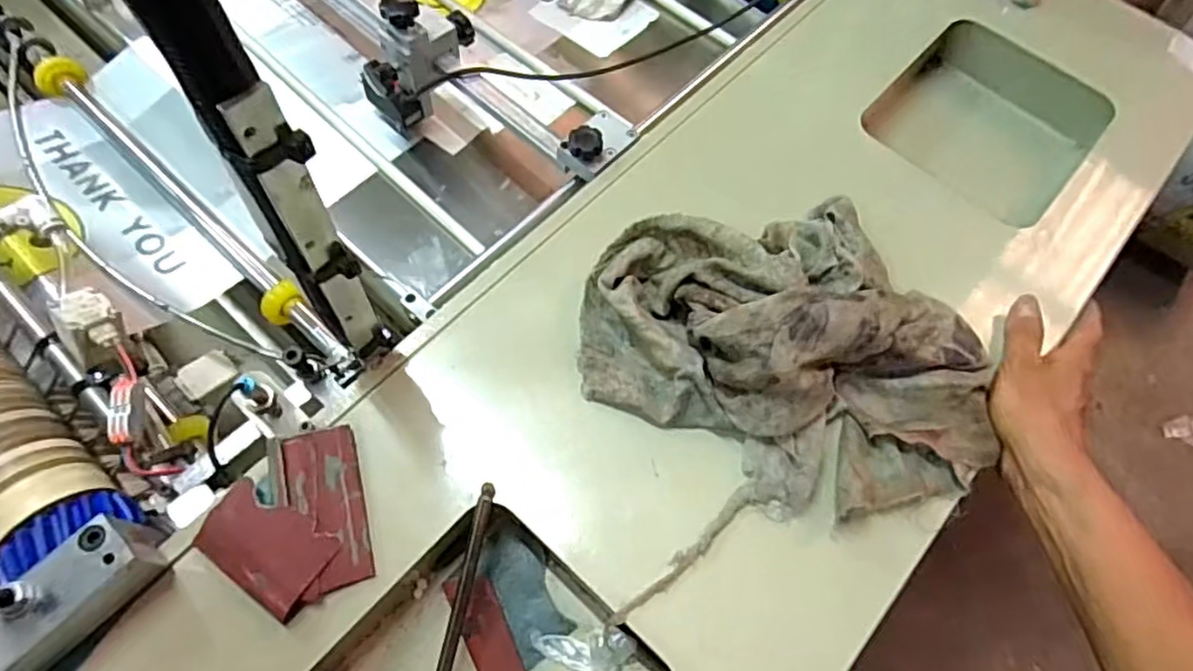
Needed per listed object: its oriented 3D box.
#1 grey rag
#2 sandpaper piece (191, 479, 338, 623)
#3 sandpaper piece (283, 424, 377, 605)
[{"bbox_3d":[0.120,0.010,0.418,0.246,0.068,0.214,-14,66,-9],"label":"grey rag"},{"bbox_3d":[-0.187,0.120,0.373,0.071,0.017,0.048,30,67,10],"label":"sandpaper piece"},{"bbox_3d":[-0.157,0.101,0.386,0.040,0.004,0.094,-8,68,-23],"label":"sandpaper piece"}]

